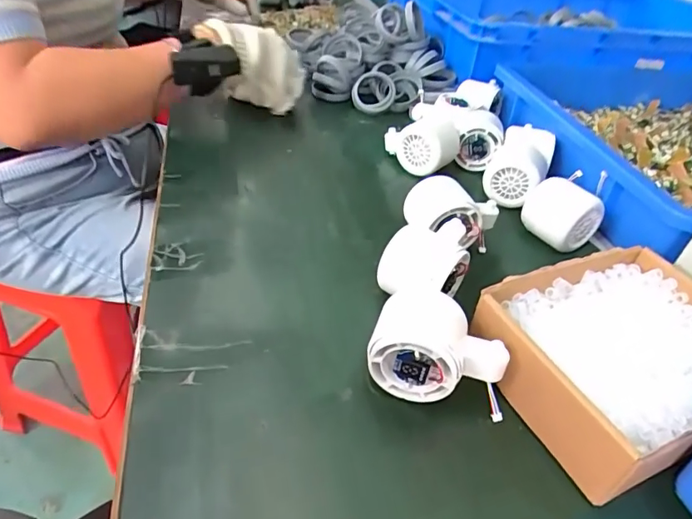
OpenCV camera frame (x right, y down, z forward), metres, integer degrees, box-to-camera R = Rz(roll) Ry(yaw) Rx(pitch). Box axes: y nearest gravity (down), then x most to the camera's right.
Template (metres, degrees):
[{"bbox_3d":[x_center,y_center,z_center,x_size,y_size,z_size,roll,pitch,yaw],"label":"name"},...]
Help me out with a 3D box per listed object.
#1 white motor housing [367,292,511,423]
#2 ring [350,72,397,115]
[{"bbox_3d":[0.063,0.054,0.318,0.084,0.049,0.061,14,41,10],"label":"white motor housing"},{"bbox_3d":[0.039,-0.238,0.695,0.060,0.015,0.069,14,72,8],"label":"ring"}]

